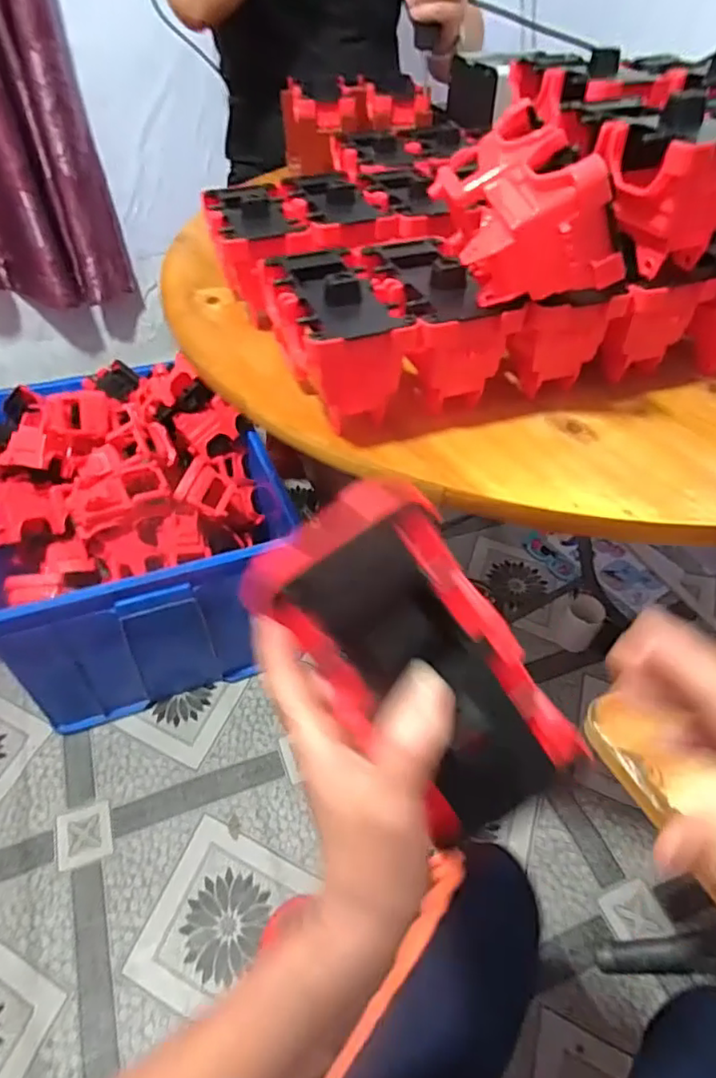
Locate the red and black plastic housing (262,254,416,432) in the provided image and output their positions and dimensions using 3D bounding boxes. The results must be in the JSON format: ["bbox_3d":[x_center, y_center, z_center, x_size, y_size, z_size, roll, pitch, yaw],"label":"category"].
[{"bbox_3d":[-0.020,-0.160,0.459,0.082,0.092,0.142,-10,47,-9],"label":"red and black plastic housing"}]

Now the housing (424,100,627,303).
[{"bbox_3d":[0.113,-0.229,0.409,0.094,0.085,0.126,-5,47,-4],"label":"housing"}]

